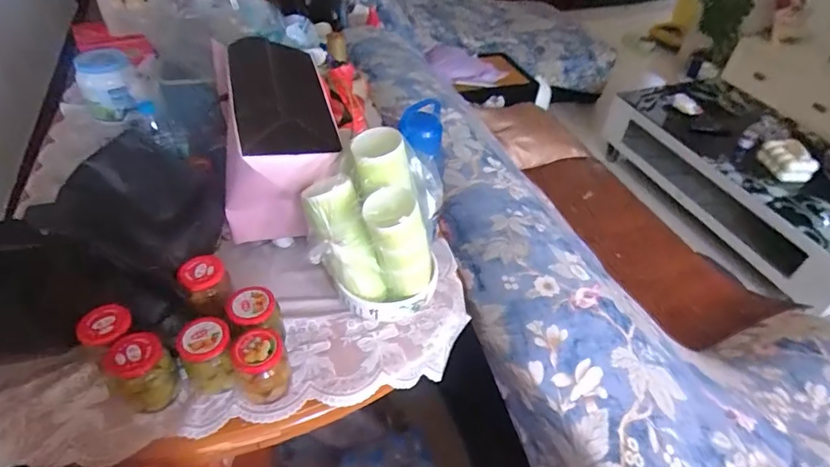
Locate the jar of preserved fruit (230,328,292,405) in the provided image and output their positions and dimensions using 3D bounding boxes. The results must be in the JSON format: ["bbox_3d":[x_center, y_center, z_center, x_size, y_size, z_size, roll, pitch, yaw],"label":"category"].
[{"bbox_3d":[-0.231,0.204,0.730,0.073,0.110,0.073,2,44,-2],"label":"jar of preserved fruit"}]

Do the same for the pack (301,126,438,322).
[{"bbox_3d":[-0.075,-0.006,0.803,0.177,0.258,0.190,-18,48,-21],"label":"pack"}]

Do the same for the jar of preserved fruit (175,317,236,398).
[{"bbox_3d":[-0.317,0.195,0.741,0.073,0.119,0.087,-26,51,-28],"label":"jar of preserved fruit"}]

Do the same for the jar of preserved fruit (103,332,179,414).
[{"bbox_3d":[-0.403,0.213,0.720,0.075,0.117,0.072,2,44,-2],"label":"jar of preserved fruit"}]

